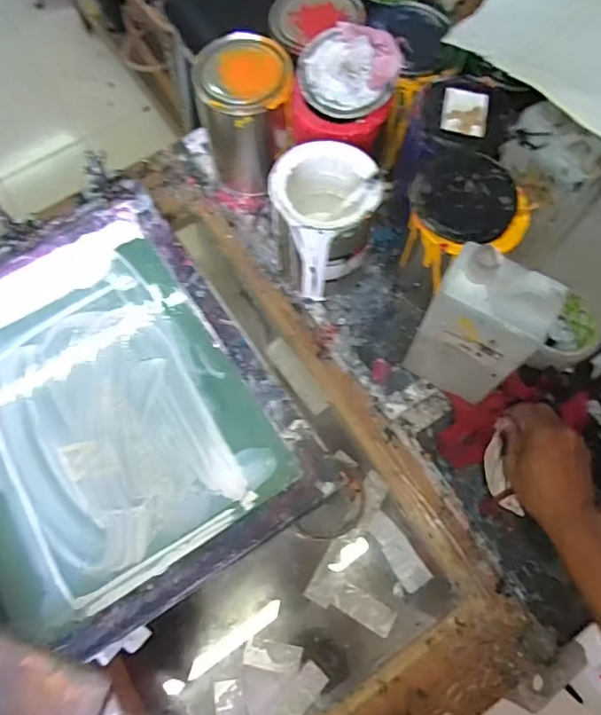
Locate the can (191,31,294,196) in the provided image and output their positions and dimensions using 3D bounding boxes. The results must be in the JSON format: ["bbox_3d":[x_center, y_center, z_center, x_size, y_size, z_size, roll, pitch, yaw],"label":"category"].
[{"bbox_3d":[-0.063,-0.290,0.650,0.106,0.154,0.104,-7,70,-2],"label":"can"}]

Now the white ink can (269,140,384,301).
[{"bbox_3d":[0.025,-0.151,0.602,0.108,0.140,0.120,14,71,5],"label":"white ink can"}]

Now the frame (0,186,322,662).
[{"bbox_3d":[-0.232,0.045,0.573,0.357,0.069,0.452,-31,73,-10],"label":"frame"}]

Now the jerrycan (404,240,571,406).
[{"bbox_3d":[0.162,-0.024,0.511,0.106,0.206,0.053,36,74,12],"label":"jerrycan"}]

